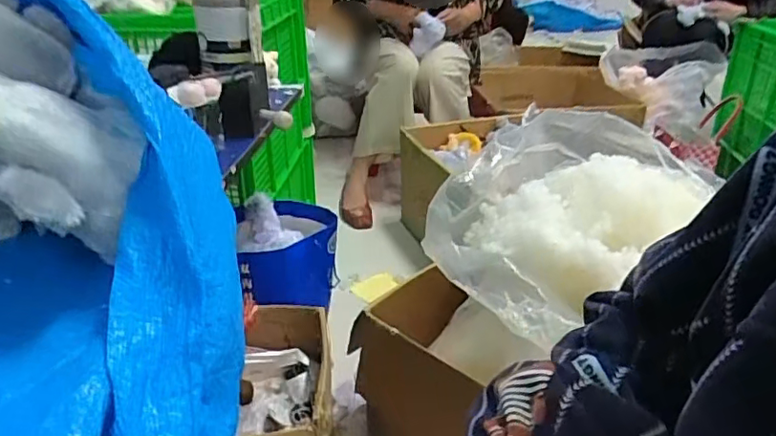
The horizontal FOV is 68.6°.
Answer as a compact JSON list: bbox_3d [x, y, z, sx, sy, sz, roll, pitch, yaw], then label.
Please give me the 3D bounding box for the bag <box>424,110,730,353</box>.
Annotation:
[{"bbox_3d":[0.205,-0.005,0.748,0.294,0.192,0.311,-14,29,-28],"label":"bag"}]

